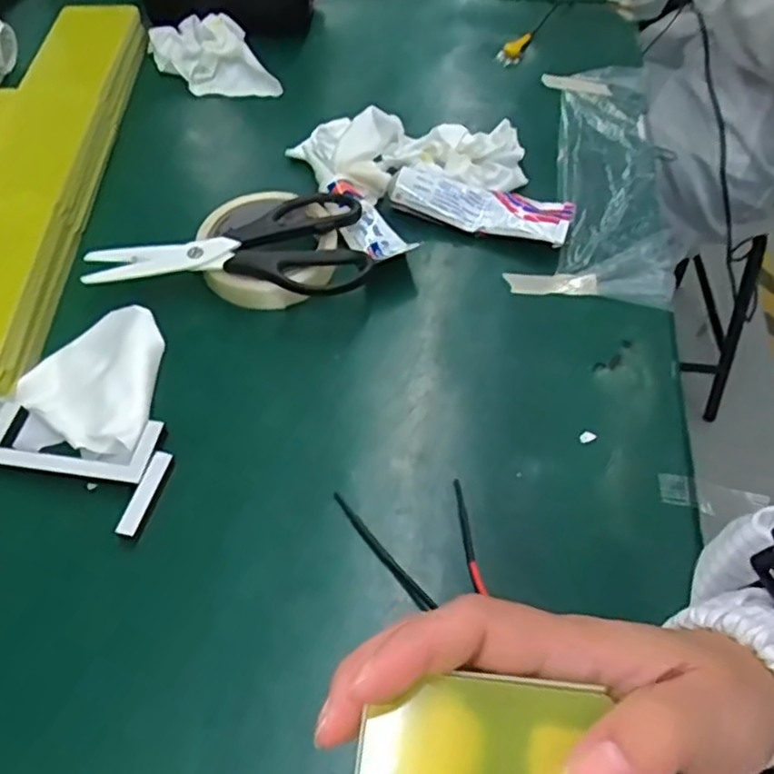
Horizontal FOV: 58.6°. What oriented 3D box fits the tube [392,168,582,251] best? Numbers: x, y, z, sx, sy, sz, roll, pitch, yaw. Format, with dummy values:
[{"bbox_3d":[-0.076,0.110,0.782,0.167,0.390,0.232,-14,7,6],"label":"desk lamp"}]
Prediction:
[{"bbox_3d":[0.071,-0.137,0.515,0.130,0.024,0.044,17,55,10],"label":"tube"}]

